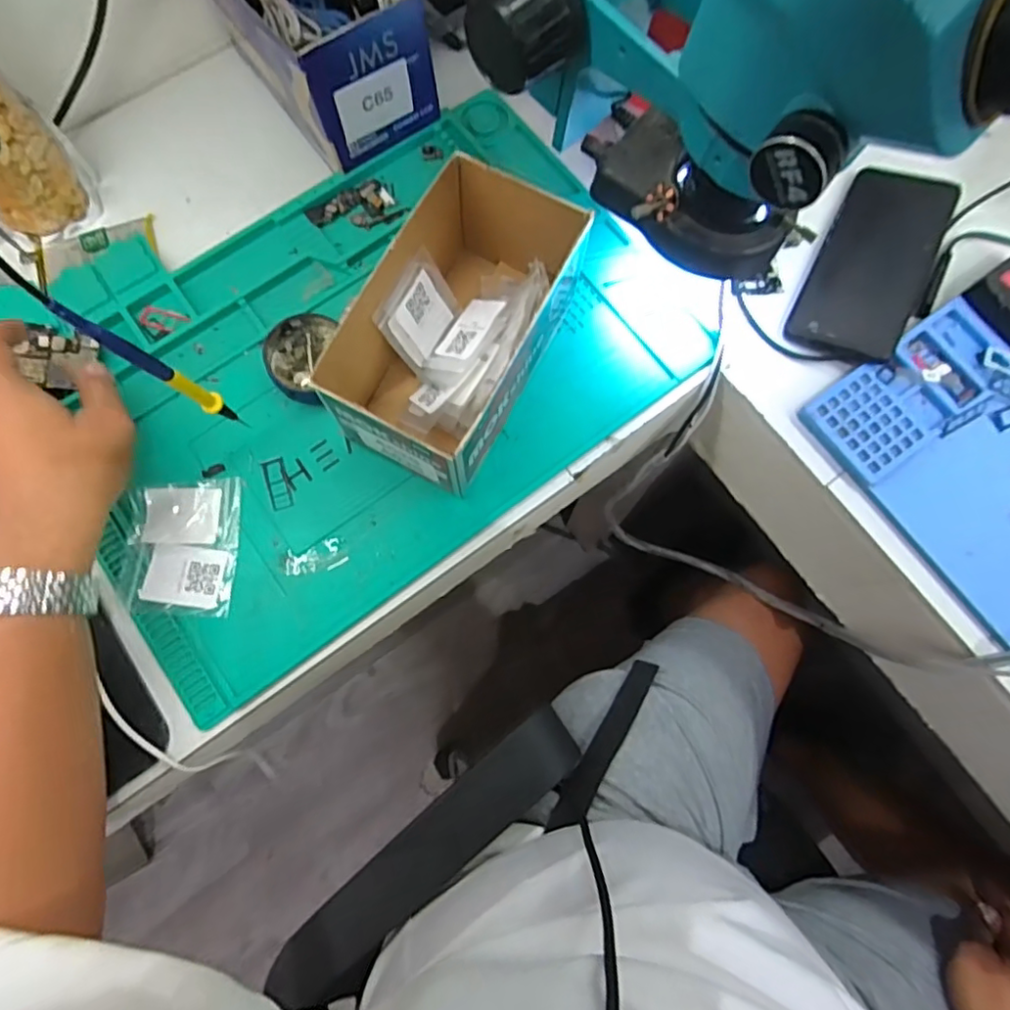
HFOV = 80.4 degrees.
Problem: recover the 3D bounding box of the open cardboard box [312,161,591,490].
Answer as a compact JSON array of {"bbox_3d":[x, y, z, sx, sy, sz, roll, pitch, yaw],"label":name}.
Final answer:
[{"bbox_3d":[-0.032,-0.115,0.400,0.101,0.089,0.182,26,78,6],"label":"open cardboard box"}]

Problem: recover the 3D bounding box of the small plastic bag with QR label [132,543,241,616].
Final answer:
[{"bbox_3d":[-0.213,0.050,0.401,0.059,0.006,0.047,3,76,0],"label":"small plastic bag with QR label"}]

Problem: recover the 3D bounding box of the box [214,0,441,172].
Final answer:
[{"bbox_3d":[-0.140,-0.366,0.450,0.101,0.102,0.181,-34,79,-8],"label":"box"}]

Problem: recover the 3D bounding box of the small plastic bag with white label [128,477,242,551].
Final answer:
[{"bbox_3d":[-0.219,0.005,0.413,0.067,0.004,0.047,1,76,0],"label":"small plastic bag with white label"}]

